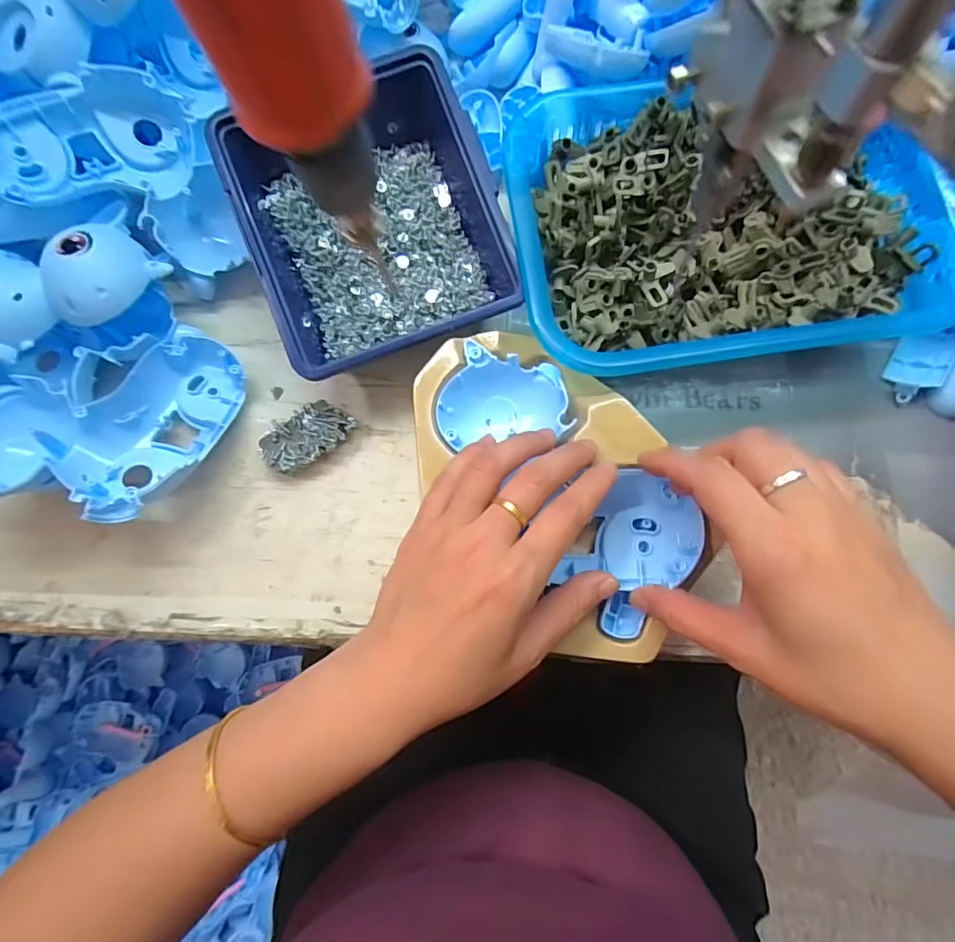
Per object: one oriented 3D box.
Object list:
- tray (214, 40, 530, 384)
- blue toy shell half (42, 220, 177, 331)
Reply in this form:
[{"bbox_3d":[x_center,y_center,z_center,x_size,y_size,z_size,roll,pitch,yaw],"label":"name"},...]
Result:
[{"bbox_3d":[-0.067,-0.153,0.313,0.140,0.049,0.177,-21,79,-3],"label":"tray"},{"bbox_3d":[-0.228,-0.117,0.298,0.046,0.029,0.060,33,82,7],"label":"blue toy shell half"}]

